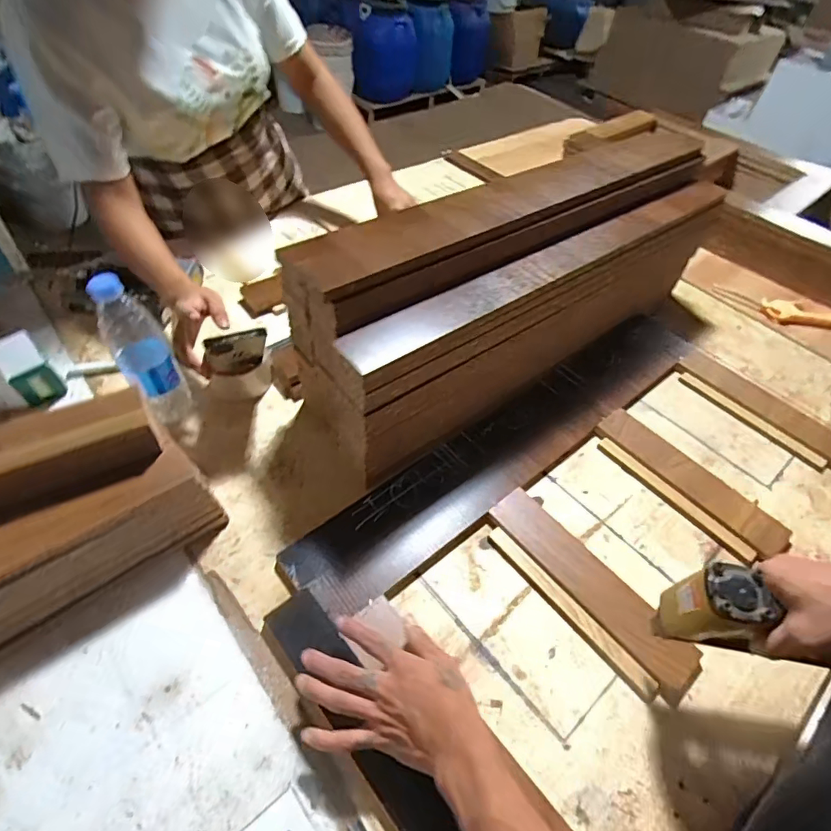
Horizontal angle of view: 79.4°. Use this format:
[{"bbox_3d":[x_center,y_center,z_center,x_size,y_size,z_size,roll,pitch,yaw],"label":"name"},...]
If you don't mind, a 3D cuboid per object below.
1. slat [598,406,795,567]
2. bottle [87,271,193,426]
[{"bbox_3d":[0.375,0.091,0.698,0.092,0.011,0.263,-30,57,-28],"label":"slat"},{"bbox_3d":[-0.345,-0.076,0.638,0.069,0.207,0.068,-28,56,-26],"label":"bottle"}]

